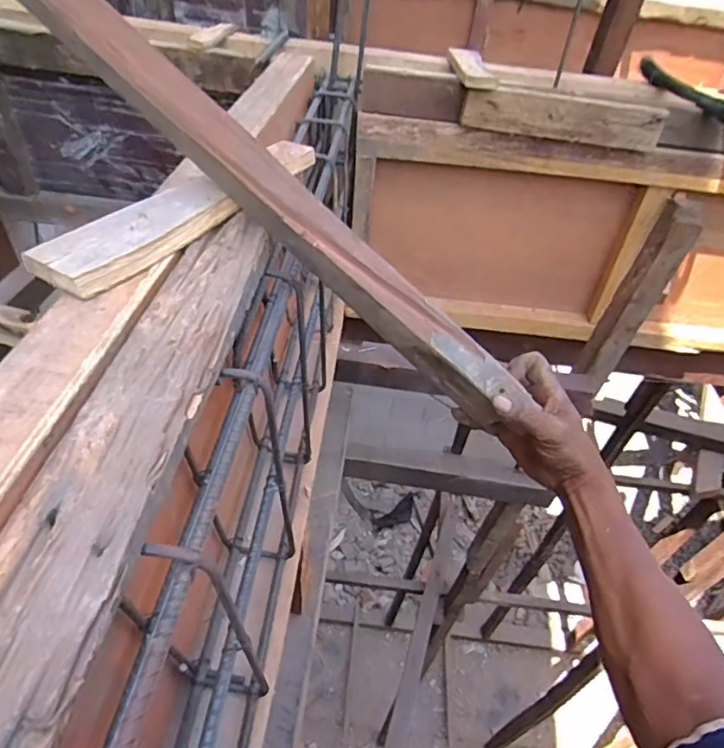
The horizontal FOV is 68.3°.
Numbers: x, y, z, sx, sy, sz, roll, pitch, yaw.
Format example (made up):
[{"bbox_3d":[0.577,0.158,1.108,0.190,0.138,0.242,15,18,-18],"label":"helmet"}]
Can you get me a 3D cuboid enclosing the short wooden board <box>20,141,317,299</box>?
[{"bbox_3d":[-0.167,-0.176,0.536,0.072,0.023,0.342,24,44,17],"label":"short wooden board"}]

